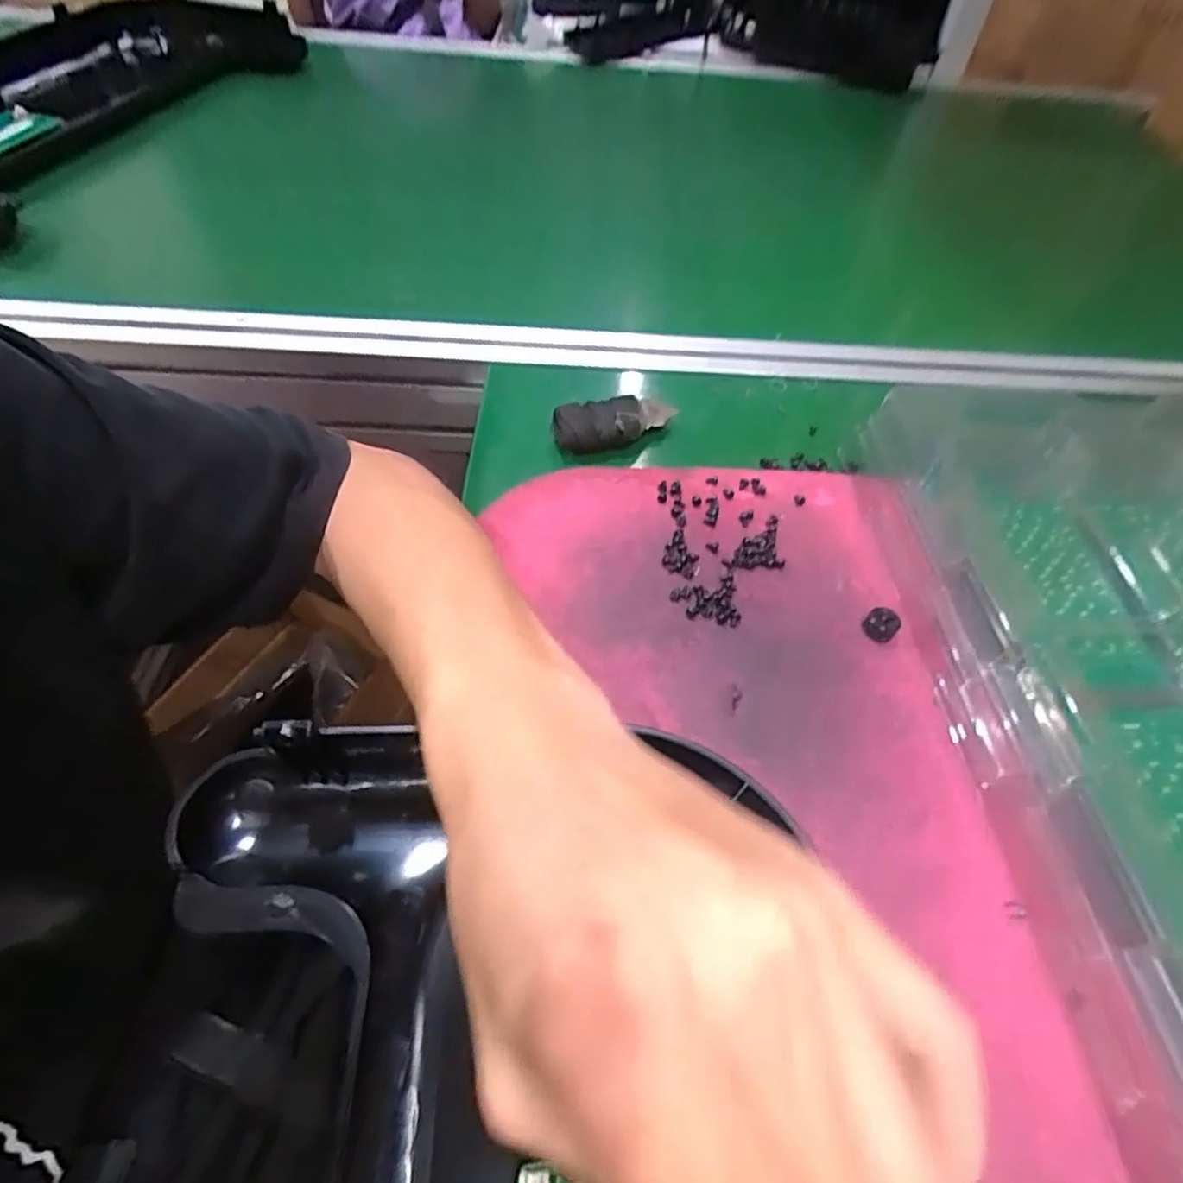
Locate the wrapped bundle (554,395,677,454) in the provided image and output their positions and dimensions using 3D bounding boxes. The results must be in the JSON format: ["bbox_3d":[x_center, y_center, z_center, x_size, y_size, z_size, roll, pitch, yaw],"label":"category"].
[{"bbox_3d":[0.014,-0.098,0.376,0.069,0.019,0.033,-11,56,-12],"label":"wrapped bundle"}]

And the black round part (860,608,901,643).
[{"bbox_3d":[0.134,0.015,0.297,0.015,0.007,0.014,2,54,-3],"label":"black round part"}]

